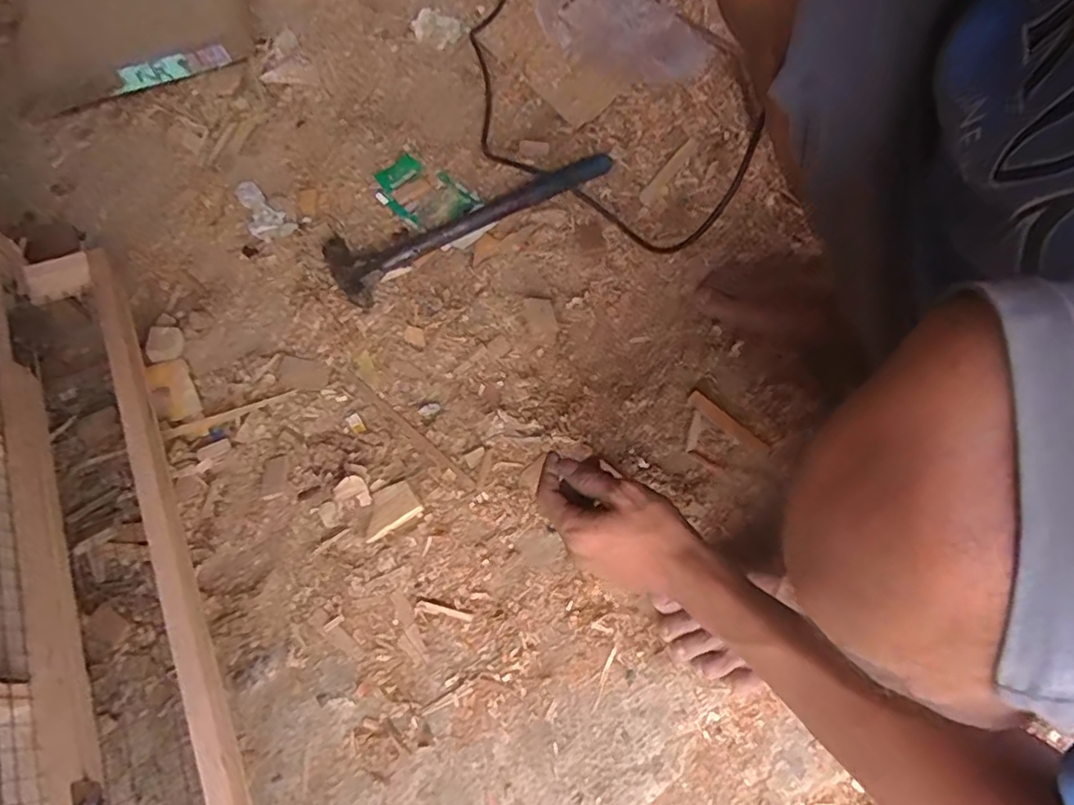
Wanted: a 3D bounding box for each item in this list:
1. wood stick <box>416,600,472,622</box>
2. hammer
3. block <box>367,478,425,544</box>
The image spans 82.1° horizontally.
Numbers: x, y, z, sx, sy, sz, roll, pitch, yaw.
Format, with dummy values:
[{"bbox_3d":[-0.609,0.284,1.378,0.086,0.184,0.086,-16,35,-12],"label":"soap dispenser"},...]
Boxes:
[{"bbox_3d":[-0.080,0.180,0.531,0.050,0.007,0.009,13,69,8],"label":"wood stick"},{"bbox_3d":[-0.081,-0.230,0.704,0.341,0.029,0.103,-34,70,-11],"label":"hammer"},{"bbox_3d":[-0.136,0.098,0.568,0.054,0.009,0.037,-30,69,-10],"label":"block"}]

